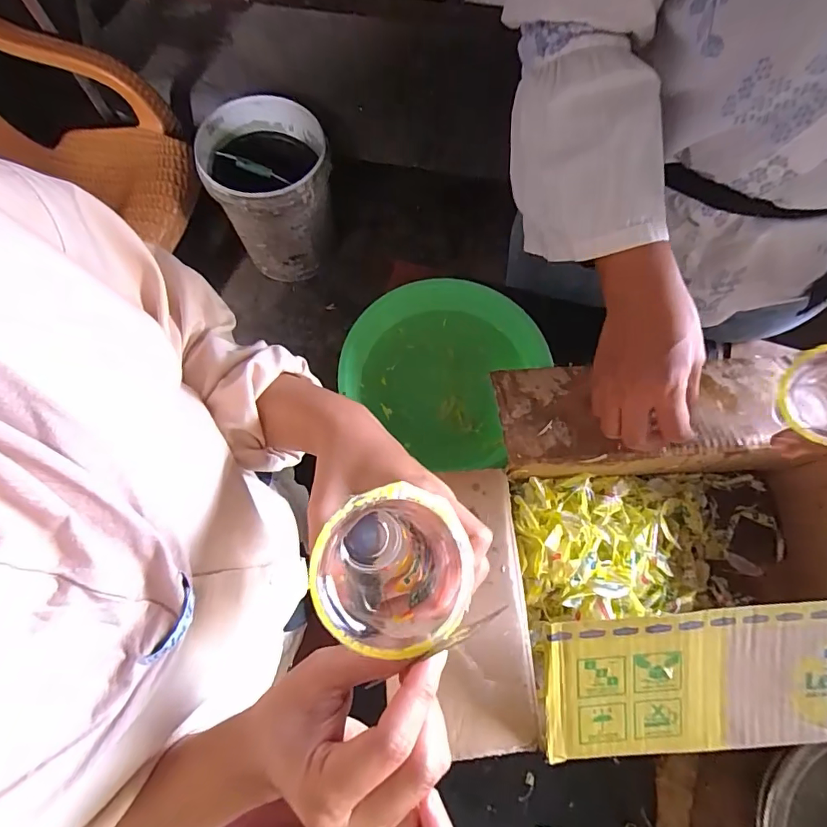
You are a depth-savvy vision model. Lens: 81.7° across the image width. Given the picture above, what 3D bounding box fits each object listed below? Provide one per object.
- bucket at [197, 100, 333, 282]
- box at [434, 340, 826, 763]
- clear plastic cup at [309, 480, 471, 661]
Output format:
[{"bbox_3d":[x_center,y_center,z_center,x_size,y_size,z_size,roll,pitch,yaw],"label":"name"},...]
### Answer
[{"bbox_3d":[-0.364,-0.579,1.263,0.290,0.364,0.319,0,74,-1],"label":"bucket"},{"bbox_3d":[0.245,0.114,0.462,0.415,0.165,0.336,0,74,-2],"label":"box"},{"bbox_3d":[-0.010,0.085,0.266,0.070,0.124,0.071,0,74,-1],"label":"clear plastic cup"}]

